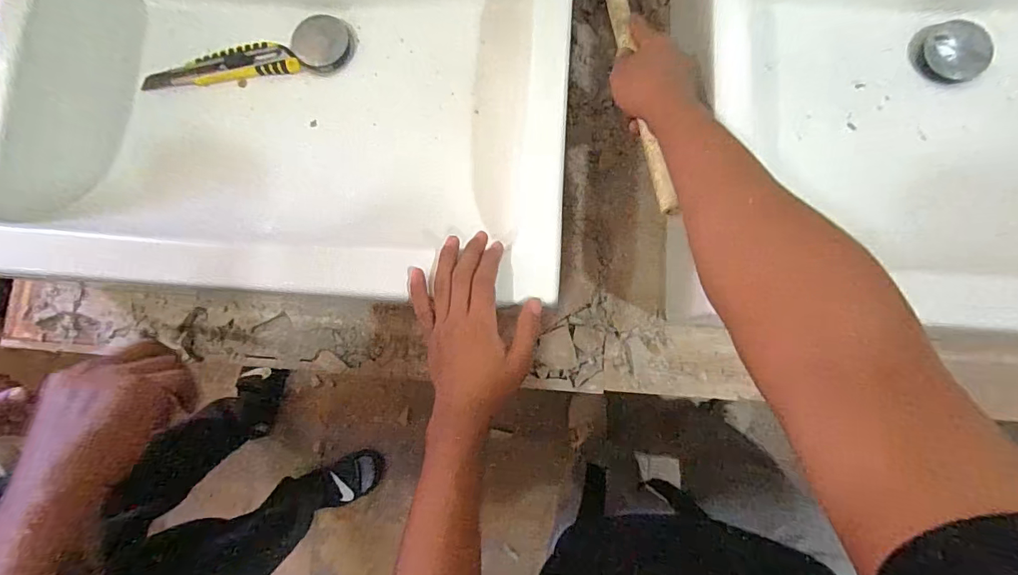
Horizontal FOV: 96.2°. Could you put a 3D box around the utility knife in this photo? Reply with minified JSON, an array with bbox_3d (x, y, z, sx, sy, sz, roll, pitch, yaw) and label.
[{"bbox_3d":[-0.331,-0.257,0.529,0.173,0.011,0.044,-9,82,3],"label":"utility knife"}]

